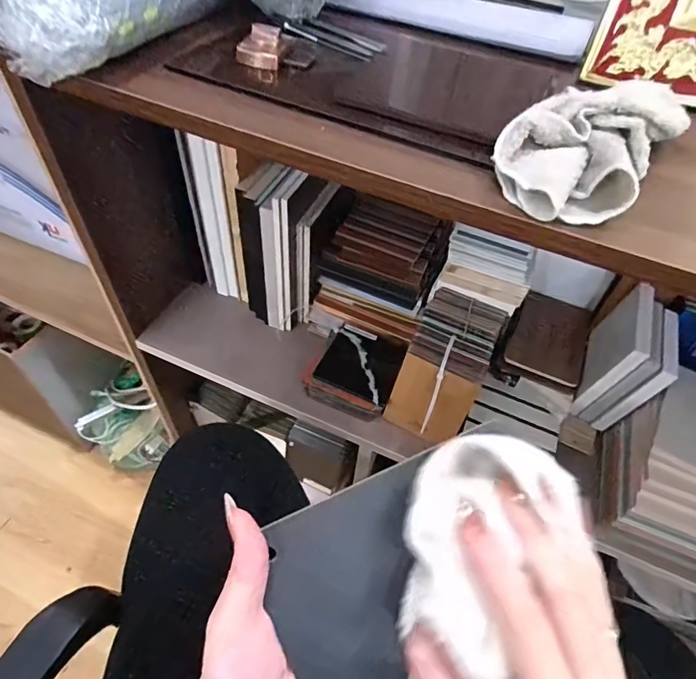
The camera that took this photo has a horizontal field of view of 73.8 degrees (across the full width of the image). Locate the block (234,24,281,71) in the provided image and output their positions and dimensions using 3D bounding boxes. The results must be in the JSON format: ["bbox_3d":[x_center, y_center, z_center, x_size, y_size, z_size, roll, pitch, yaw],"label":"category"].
[{"bbox_3d":[-0.076,-0.251,0.397,0.035,0.026,0.023,7,50,0],"label":"block"}]

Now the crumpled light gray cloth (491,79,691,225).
[{"bbox_3d":[0.171,-0.138,0.317,0.088,0.042,0.170,37,56,23],"label":"crumpled light gray cloth"}]

